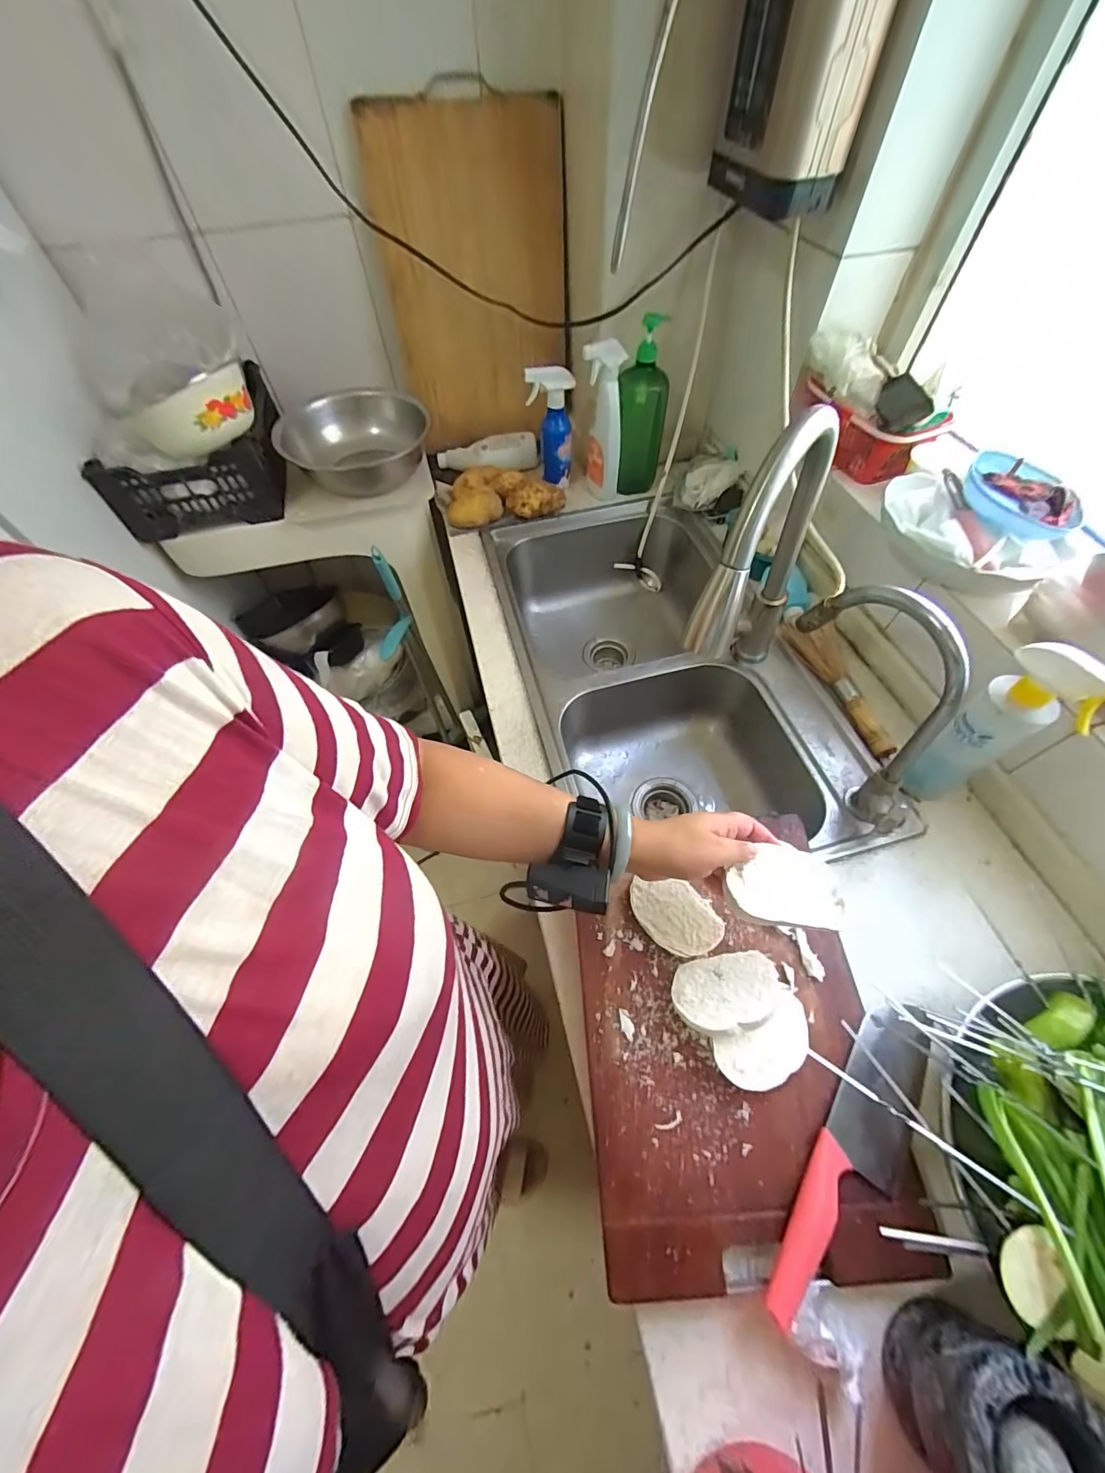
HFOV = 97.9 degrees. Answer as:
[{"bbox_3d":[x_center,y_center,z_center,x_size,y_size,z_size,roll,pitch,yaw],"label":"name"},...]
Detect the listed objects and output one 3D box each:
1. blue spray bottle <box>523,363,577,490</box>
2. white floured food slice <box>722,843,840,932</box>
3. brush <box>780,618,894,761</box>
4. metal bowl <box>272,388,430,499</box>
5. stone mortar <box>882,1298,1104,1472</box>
[{"bbox_3d":[-0.003,-0.609,0.953,0.084,0.191,0.078,-4,58,0],"label":"blue spray bottle"},{"bbox_3d":[0.212,0.135,0.442,0.103,0.013,0.072,3,58,4],"label":"white floured food slice"},{"bbox_3d":[0.419,-0.084,0.700,0.040,0.064,0.250,-18,59,-9],"label":"brush"},{"bbox_3d":[-0.378,-0.585,0.945,0.263,0.087,0.265,-9,58,-3],"label":"metal bowl"},{"bbox_3d":[0.309,0.469,0.329,0.102,0.108,0.087,18,60,13],"label":"stone mortar"}]

